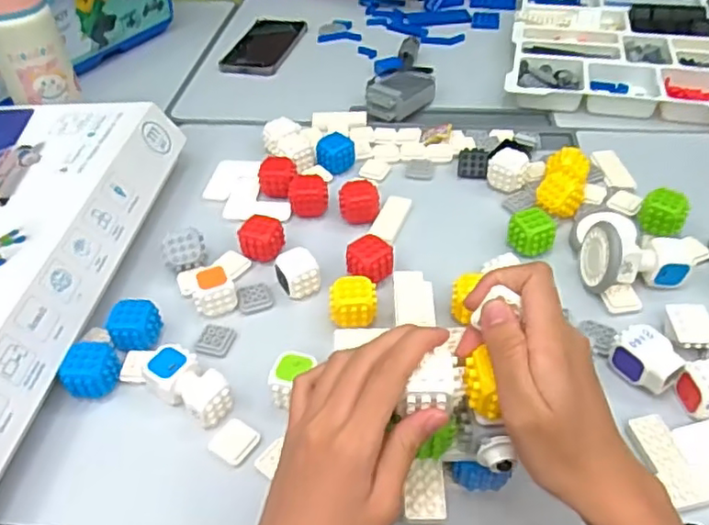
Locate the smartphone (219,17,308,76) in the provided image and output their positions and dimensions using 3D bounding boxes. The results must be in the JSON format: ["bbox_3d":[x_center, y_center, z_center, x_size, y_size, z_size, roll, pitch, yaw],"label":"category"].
[{"bbox_3d":[-0.130,-0.318,0.917,0.086,0.011,0.179,9,44,13],"label":"smartphone"}]

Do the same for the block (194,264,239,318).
[{"bbox_3d":[-0.119,0.024,0.533,0.035,0.027,0.033,-17,45,-15],"label":"block"}]

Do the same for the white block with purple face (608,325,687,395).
[{"bbox_3d":[0.211,0.069,0.459,0.032,0.030,0.047,-24,47,-21],"label":"white block with purple face"}]

